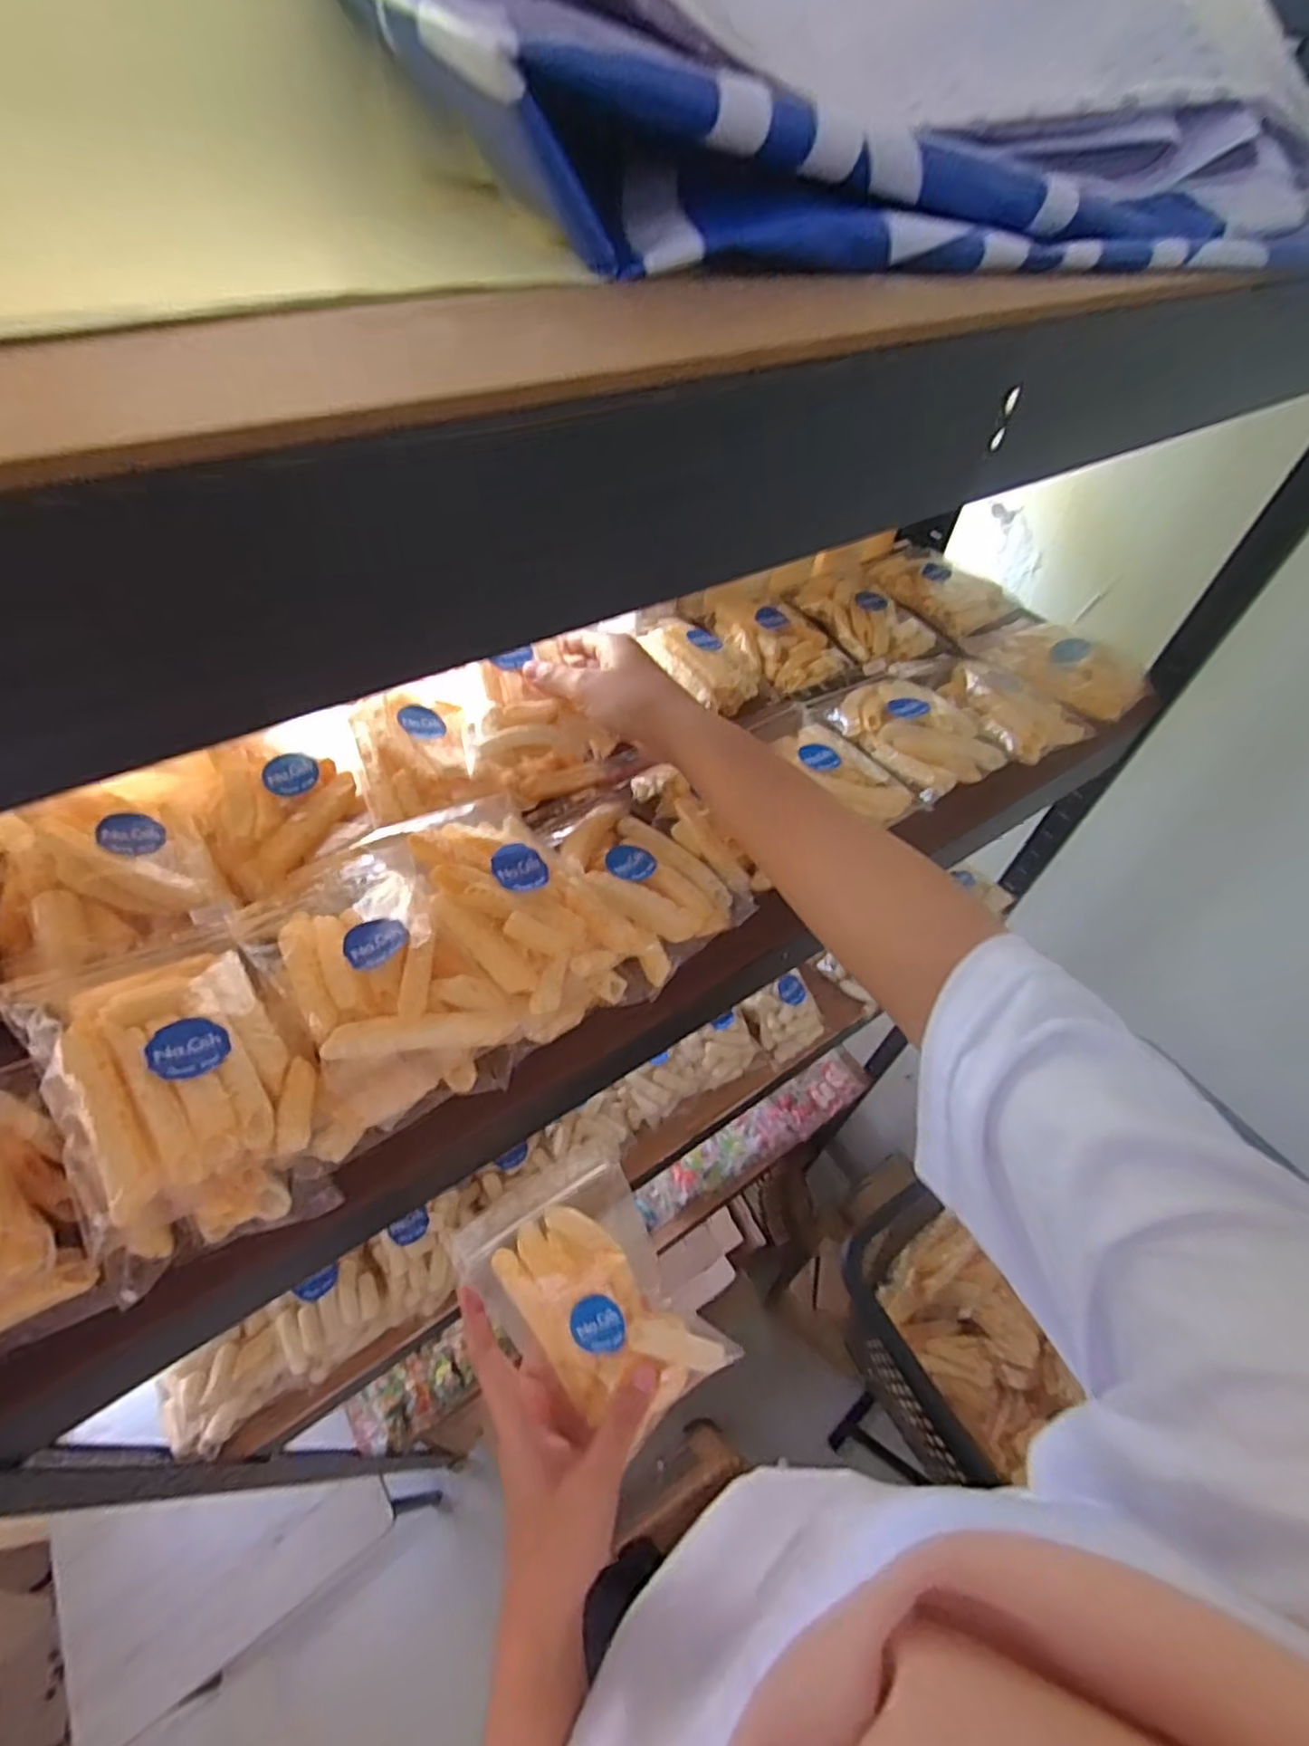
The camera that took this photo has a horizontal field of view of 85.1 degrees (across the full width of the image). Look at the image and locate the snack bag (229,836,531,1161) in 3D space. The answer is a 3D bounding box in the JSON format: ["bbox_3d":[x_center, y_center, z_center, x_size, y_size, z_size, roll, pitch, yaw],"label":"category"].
[{"bbox_3d":[-0.138,0.048,0.352,0.097,0.051,0.140,-23,57,-22],"label":"snack bag"}]

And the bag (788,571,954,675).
[{"bbox_3d":[0.185,-0.234,0.636,0.098,0.027,0.136,-24,57,-23],"label":"bag"}]

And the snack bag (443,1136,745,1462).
[{"bbox_3d":[-0.036,0.223,0.382,0.094,0.048,0.132,-26,58,-24],"label":"snack bag"}]

